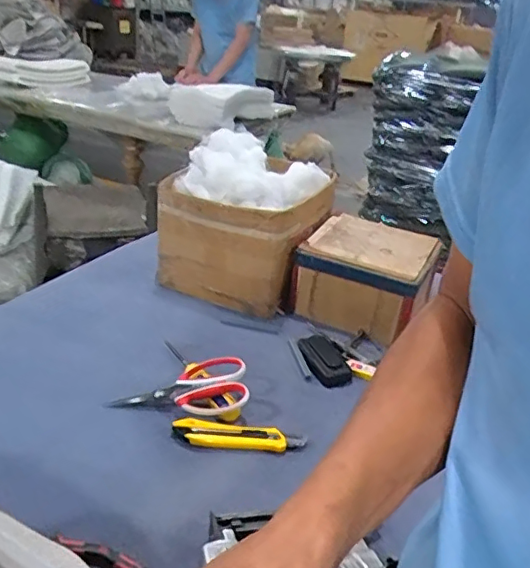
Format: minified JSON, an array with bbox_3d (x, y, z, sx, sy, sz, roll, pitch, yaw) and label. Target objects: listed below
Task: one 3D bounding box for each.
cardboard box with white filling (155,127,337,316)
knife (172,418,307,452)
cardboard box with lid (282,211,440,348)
[{"bbox_3d":[-0.034,-0.112,1.031,0.244,0.249,0.261,20,29,27],"label":"cardboard box with white filling"},{"bbox_3d":[-0.032,0.186,0.696,0.161,0.011,0.039,4,26,-5],"label":"knife"},{"bbox_3d":[0.185,-0.018,1.016,0.206,0.126,0.223,18,28,23],"label":"cardboard box with lid"}]

